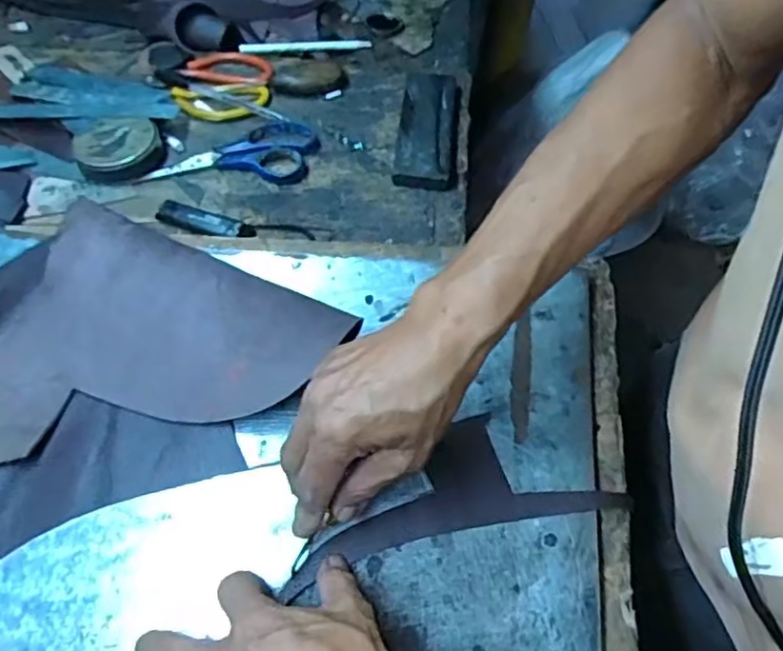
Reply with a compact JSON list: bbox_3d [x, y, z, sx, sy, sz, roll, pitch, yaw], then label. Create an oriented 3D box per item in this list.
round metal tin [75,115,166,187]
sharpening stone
[{"bbox_3d":[-0.255,-0.166,0.614,0.076,0.025,0.068,-23,59,-17],"label":"round metal tin"},{"bbox_3d":[0.037,-0.192,0.639,0.057,0.018,0.157,6,59,0],"label":"sharpening stone"}]

